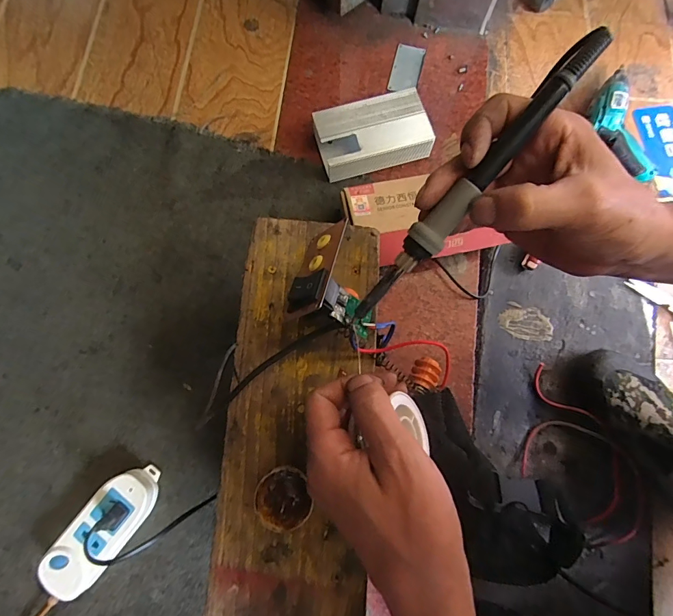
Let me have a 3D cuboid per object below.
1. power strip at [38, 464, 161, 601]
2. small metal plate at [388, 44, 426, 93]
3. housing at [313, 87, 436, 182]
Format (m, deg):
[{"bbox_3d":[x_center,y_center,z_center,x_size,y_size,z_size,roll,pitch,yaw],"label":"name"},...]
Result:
[{"bbox_3d":[-0.254,0.242,0.420,0.059,0.033,0.138,37,80,7],"label":"power strip"},{"bbox_3d":[0.105,-0.356,0.567,0.041,0.004,0.084,16,78,3],"label":"small metal plate"},{"bbox_3d":[0.049,-0.238,0.525,0.145,0.043,0.088,-14,78,-3],"label":"housing"}]

